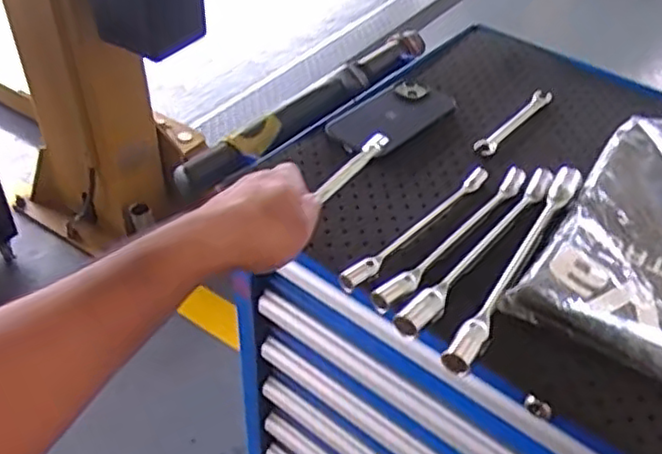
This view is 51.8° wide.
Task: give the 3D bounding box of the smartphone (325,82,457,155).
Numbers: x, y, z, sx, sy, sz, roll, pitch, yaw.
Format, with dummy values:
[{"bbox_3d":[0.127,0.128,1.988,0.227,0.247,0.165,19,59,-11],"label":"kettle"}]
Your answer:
[{"bbox_3d":[0.066,-0.118,0.731,0.072,0.015,0.143,33,51,29],"label":"smartphone"}]

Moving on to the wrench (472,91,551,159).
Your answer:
[{"bbox_3d":[0.198,-0.114,0.738,0.020,0.006,0.146,30,50,27],"label":"wrench"}]

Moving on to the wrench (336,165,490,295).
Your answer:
[{"bbox_3d":[0.082,-0.005,0.606,0.019,0.010,0.210,33,51,29],"label":"wrench"}]

